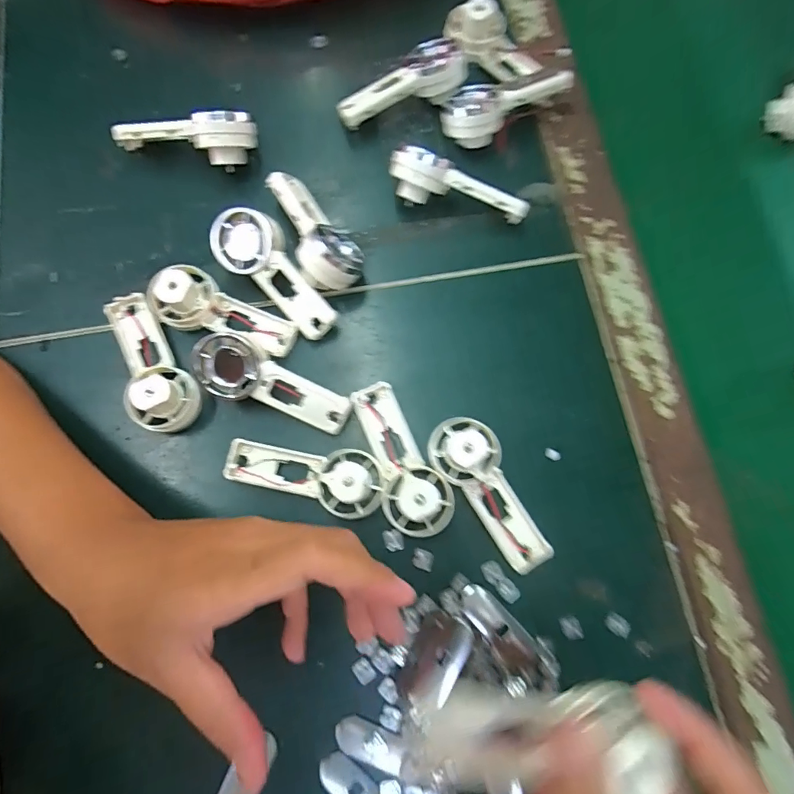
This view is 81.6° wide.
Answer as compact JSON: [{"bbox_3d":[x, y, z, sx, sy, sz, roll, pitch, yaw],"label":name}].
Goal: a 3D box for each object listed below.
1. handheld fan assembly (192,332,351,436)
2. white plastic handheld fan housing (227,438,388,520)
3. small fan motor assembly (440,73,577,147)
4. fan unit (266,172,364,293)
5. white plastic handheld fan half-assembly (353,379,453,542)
[{"bbox_3d":[-0.074,-0.009,0.283,0.094,0.024,0.039,24,102,-7],"label":"handheld fan assembly"},{"bbox_3d":[-0.055,0.047,0.267,0.092,0.027,0.038,6,75,1],"label":"white plastic handheld fan housing"},{"bbox_3d":[0.073,-0.210,0.328,0.091,0.037,0.043,-31,78,-8],"label":"small fan motor assembly"},{"bbox_3d":[-0.052,-0.111,0.305,0.040,0.036,0.088,-22,77,-6],"label":"fan unit"},{"bbox_3d":[0.000,0.036,0.272,0.039,0.028,0.093,-26,77,-7],"label":"white plastic handheld fan half-assembly"}]

